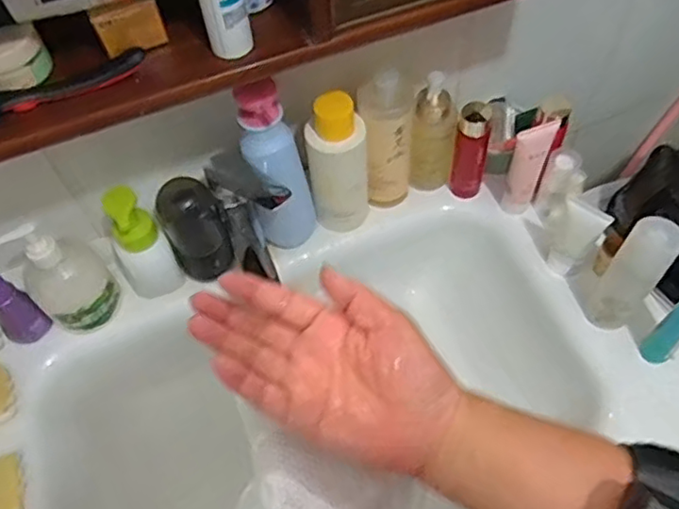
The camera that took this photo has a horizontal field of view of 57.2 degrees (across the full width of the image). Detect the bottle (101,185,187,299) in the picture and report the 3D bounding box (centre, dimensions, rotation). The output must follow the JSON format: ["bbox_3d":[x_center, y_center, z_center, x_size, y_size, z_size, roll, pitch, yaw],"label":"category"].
[{"bbox_3d":[-0.224,-0.008,0.700,0.059,0.150,0.046,-30,61,-15],"label":"bottle"}]

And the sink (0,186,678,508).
[{"bbox_3d":[-0.016,0.189,0.734,0.747,0.161,0.413,-21,59,-10],"label":"sink"}]

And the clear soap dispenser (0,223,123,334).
[{"bbox_3d":[-0.297,0.021,0.673,0.060,0.151,0.078,33,65,21],"label":"clear soap dispenser"}]

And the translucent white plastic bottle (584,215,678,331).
[{"bbox_3d":[0.296,0.027,0.642,0.047,0.173,0.044,-1,58,2],"label":"translucent white plastic bottle"}]

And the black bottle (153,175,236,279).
[{"bbox_3d":[-0.158,-0.024,0.697,0.065,0.122,0.057,-25,60,-13],"label":"black bottle"}]

